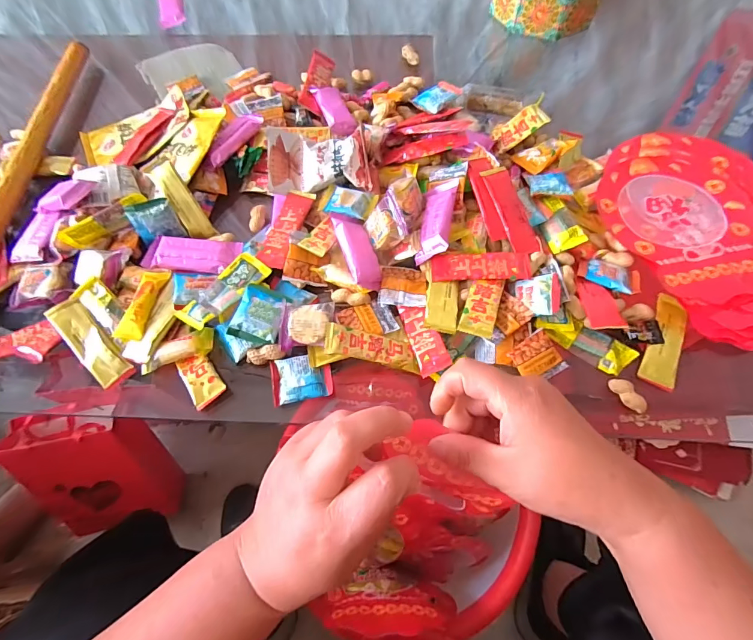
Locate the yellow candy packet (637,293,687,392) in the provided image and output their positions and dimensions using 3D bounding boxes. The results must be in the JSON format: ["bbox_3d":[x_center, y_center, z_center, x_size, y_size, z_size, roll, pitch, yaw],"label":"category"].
[{"bbox_3d":[0.300,0.019,0.413,0.030,0.017,0.105,22,67,12],"label":"yellow candy packet"}]

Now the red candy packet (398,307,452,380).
[{"bbox_3d":[0.048,0.017,0.408,0.031,0.005,0.082,-28,59,12],"label":"red candy packet"}]

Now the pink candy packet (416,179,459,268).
[{"bbox_3d":[0.066,-0.111,0.442,0.043,0.017,0.096,-9,60,38],"label":"pink candy packet"}]

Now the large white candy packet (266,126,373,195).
[{"bbox_3d":[-0.066,-0.191,0.475,0.119,0.041,0.072,-3,65,1],"label":"large white candy packet"}]

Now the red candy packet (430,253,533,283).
[{"bbox_3d":[0.112,-0.057,0.424,0.106,0.007,0.032,-1,65,1],"label":"red candy packet"}]

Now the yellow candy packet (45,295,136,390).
[{"bbox_3d":[-0.294,0.022,0.407,0.034,0.011,0.103,-42,83,-16],"label":"yellow candy packet"}]

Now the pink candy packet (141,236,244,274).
[{"bbox_3d":[-0.203,-0.073,0.443,0.099,0.014,0.042,-3,64,-15],"label":"pink candy packet"}]

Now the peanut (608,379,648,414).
[{"bbox_3d":[0.246,0.073,0.387,0.015,0.012,0.039,-33,68,-13],"label":"peanut"}]

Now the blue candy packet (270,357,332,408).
[{"bbox_3d":[-0.075,0.058,0.397,0.058,0.009,0.045,-12,65,-4],"label":"blue candy packet"}]

